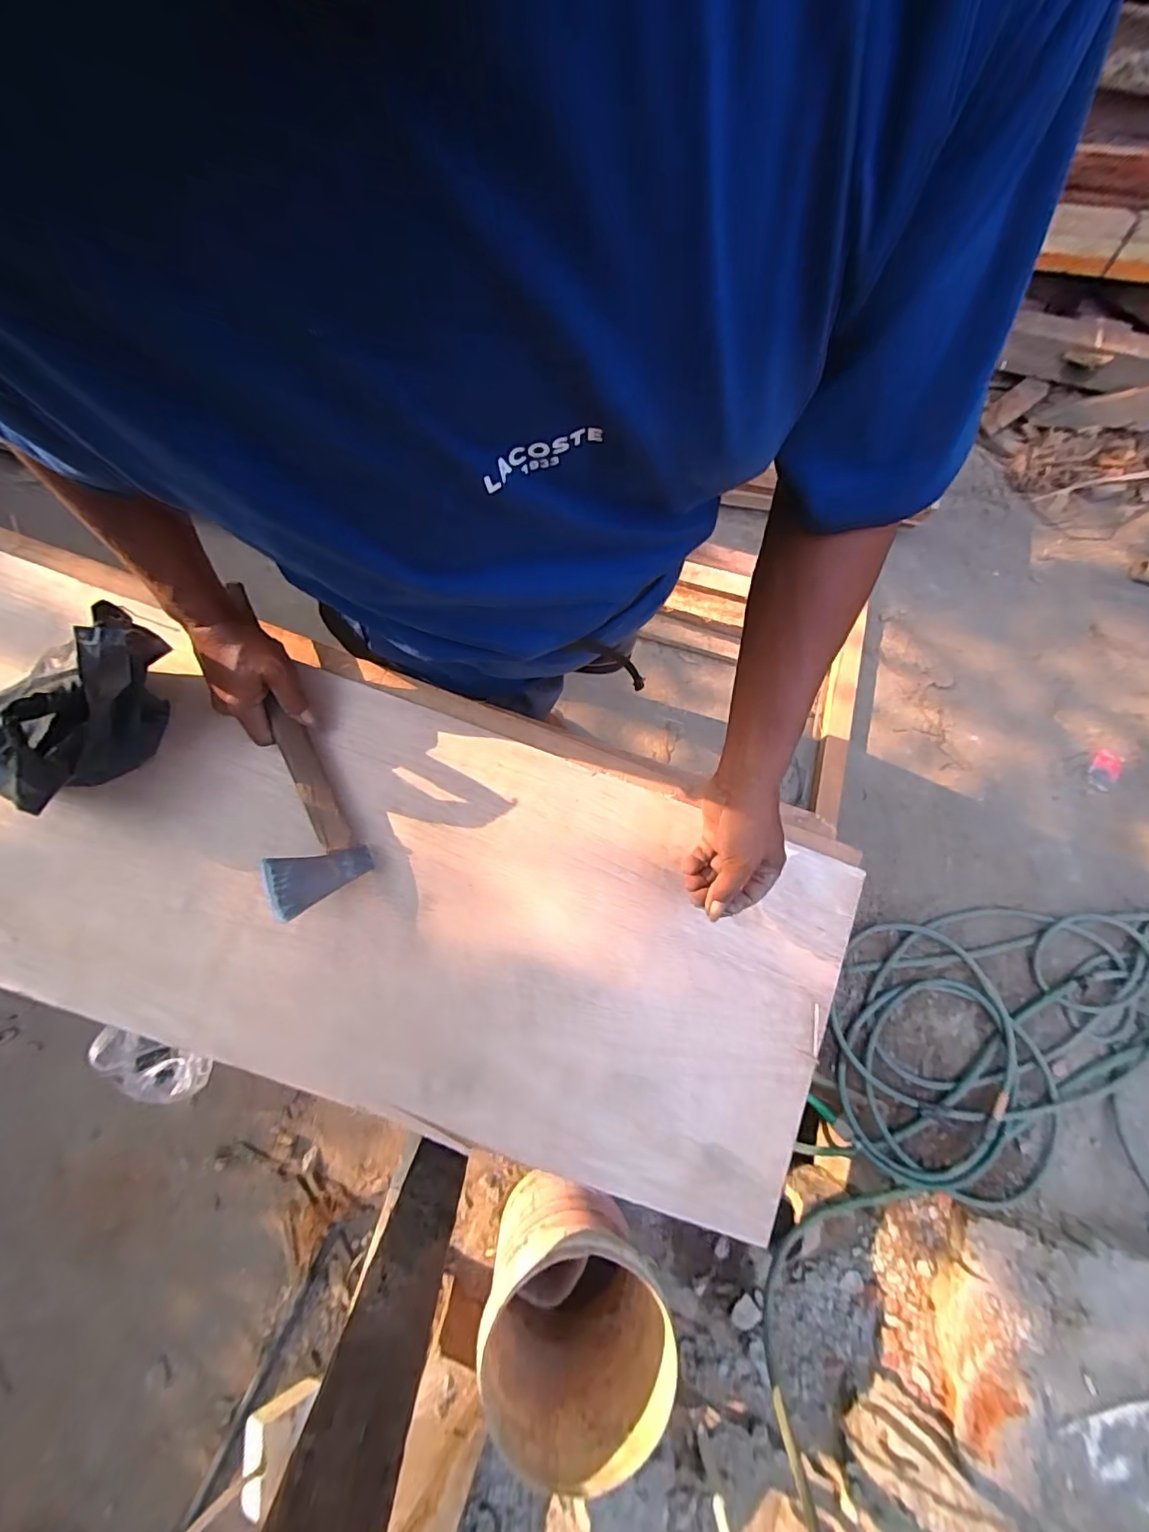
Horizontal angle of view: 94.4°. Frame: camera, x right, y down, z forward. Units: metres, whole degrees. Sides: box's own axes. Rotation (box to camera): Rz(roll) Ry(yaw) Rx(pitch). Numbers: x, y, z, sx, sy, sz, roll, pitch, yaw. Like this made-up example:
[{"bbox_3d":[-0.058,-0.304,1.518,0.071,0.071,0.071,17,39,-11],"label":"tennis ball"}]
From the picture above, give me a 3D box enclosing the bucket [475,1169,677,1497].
[{"bbox_3d":[0.007,0.978,0.981,0.298,0.299,0.319,0,80,-3],"label":"bucket"}]

